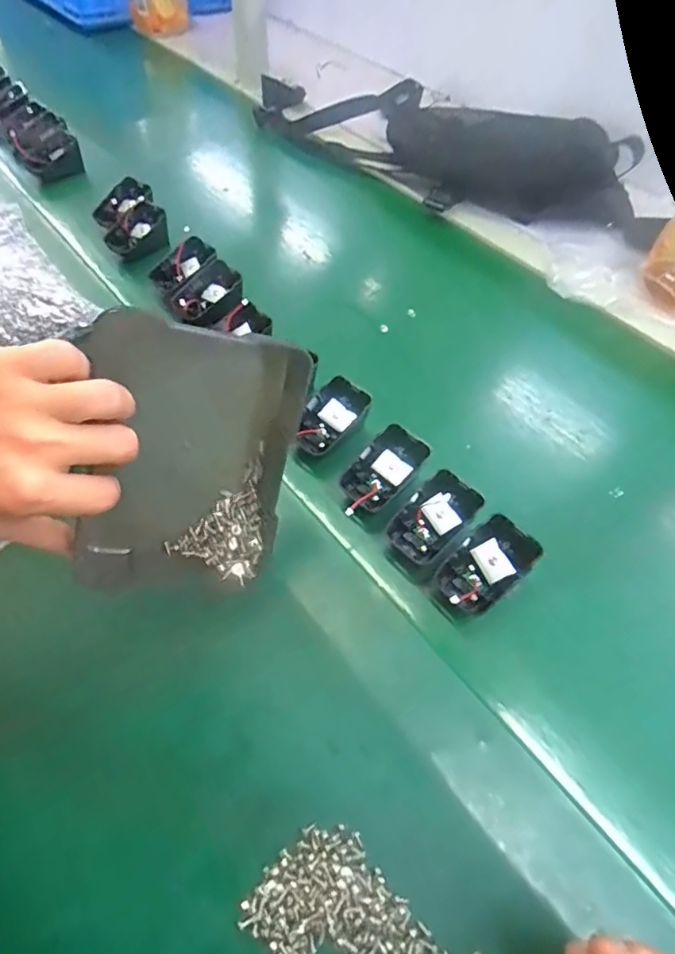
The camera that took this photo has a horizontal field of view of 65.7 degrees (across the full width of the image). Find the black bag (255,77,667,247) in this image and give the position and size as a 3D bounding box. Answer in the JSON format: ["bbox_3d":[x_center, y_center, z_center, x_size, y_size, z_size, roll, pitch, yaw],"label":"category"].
[{"bbox_3d":[0.149,-0.451,0.710,0.594,0.084,0.222,39,61,21],"label":"black bag"}]

